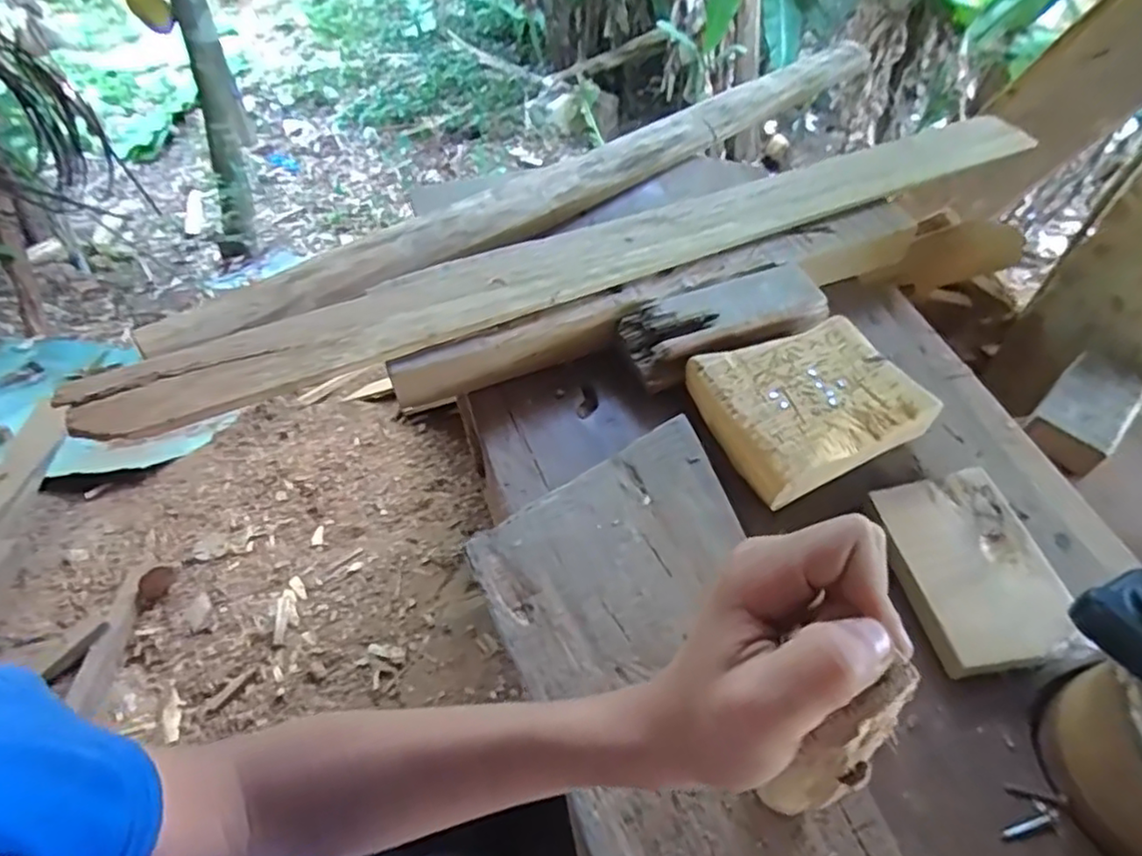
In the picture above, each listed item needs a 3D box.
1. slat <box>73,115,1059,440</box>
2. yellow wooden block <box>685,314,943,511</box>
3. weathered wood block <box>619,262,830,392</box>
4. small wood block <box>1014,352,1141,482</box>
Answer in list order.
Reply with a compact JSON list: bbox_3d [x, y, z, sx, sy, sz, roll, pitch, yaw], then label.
[{"bbox_3d":[0.044,-0.150,0.532,0.795,0.019,0.081,-21,58,-15],"label":"slat"},{"bbox_3d":[0.162,-0.017,0.453,0.133,0.027,0.115,-20,57,-14],"label":"yellow wooden block"},{"bbox_3d":[0.117,-0.081,0.501,0.155,0.025,0.062,-19,57,-13],"label":"weathered wood block"},{"bbox_3d":[0.457,-0.015,0.585,0.121,0.030,0.065,-35,62,-22],"label":"small wood block"}]

